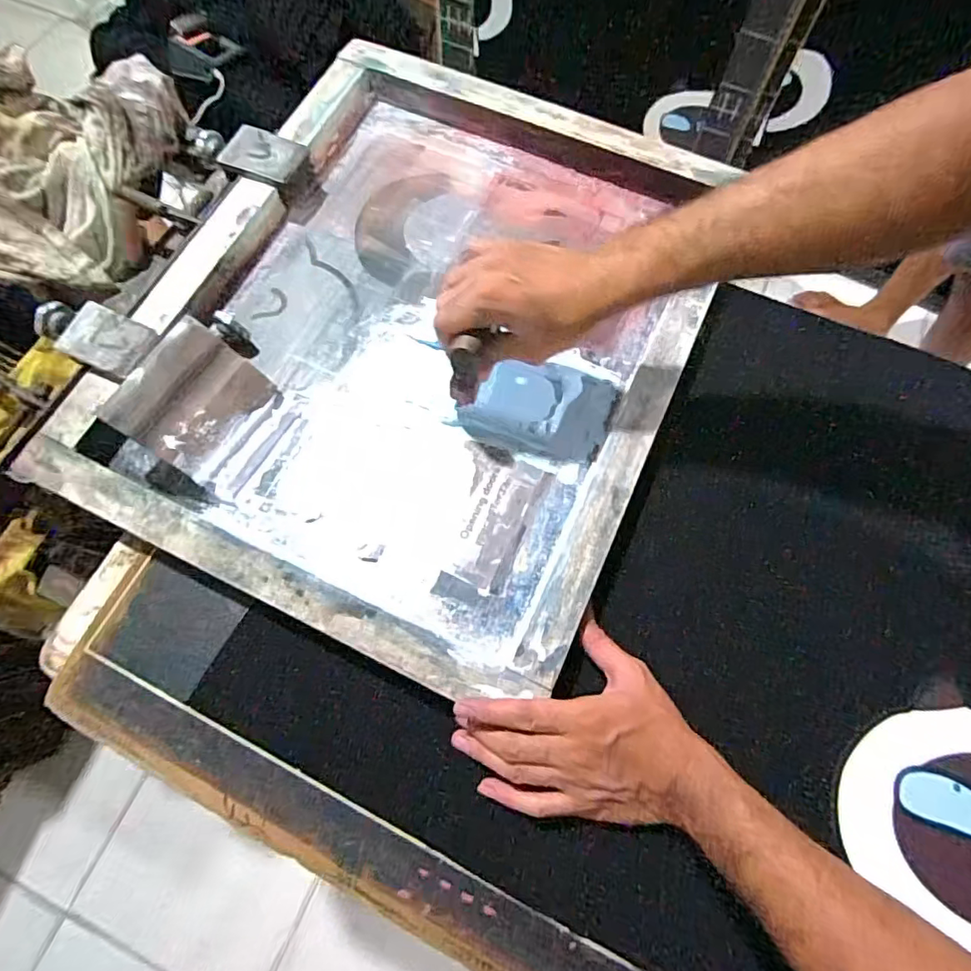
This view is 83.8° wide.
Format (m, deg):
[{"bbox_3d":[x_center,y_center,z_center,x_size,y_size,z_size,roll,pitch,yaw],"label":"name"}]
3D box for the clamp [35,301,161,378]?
[{"bbox_3d":[-0.346,-0.132,0.478,0.122,0.026,0.050,22,73,7],"label":"clamp"}]

